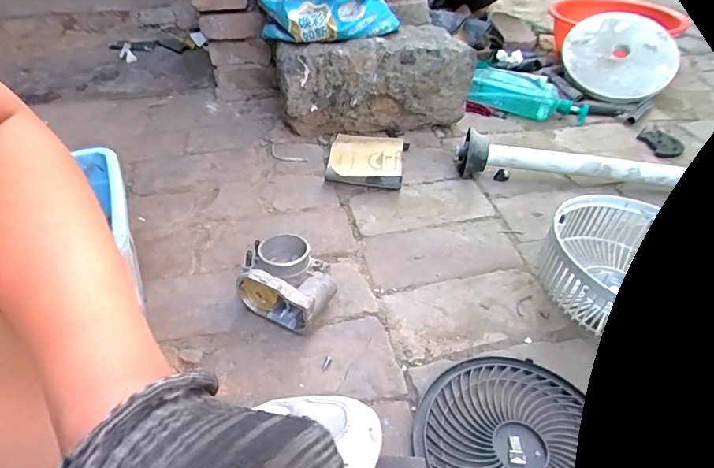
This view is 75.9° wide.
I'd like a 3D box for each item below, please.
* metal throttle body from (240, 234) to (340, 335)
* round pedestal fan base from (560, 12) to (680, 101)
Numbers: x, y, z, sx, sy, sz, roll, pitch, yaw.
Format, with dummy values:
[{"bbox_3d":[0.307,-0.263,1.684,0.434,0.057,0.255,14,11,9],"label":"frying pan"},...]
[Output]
[{"bbox_3d":[-0.090,0.064,0.601,0.133,0.069,0.102,25,46,28],"label":"metal throttle body"},{"bbox_3d":[0.606,-0.409,1.061,0.239,0.024,0.197,23,85,9],"label":"round pedestal fan base"}]

